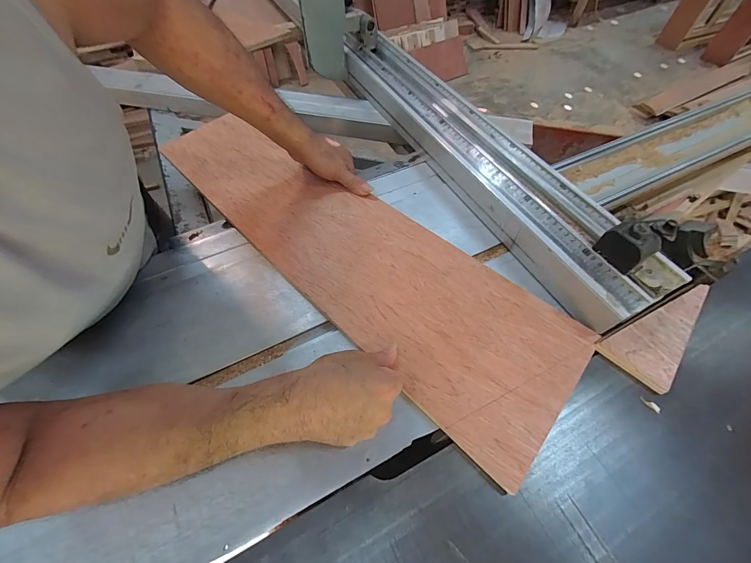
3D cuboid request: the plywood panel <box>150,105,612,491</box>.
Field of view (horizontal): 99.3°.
[{"bbox_3d":[-0.048,-0.065,0.453,0.661,0.013,0.201,39,65,22],"label":"plywood panel"}]

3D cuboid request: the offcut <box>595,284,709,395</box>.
[{"bbox_3d":[0.351,0.064,0.372,0.171,0.017,0.070,-23,59,-13],"label":"offcut"}]

